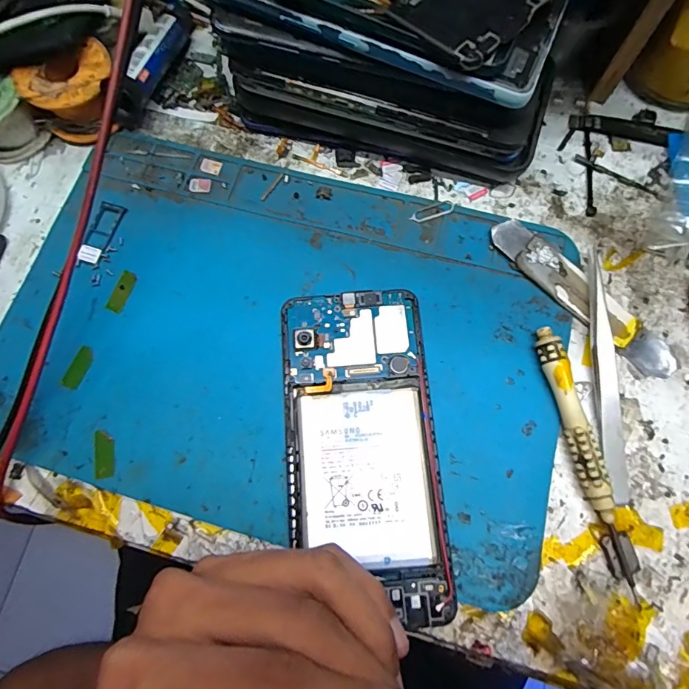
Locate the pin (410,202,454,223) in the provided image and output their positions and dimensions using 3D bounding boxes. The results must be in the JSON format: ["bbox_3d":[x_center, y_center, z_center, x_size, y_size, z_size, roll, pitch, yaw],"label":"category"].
[{"bbox_3d":[0.050,-0.075,0.249,0.026,0.004,0.008,-18,81,2],"label":"pin"}]

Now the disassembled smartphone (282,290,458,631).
[{"bbox_3d":[0.009,0.048,0.213,0.070,0.009,0.154,-5,75,0],"label":"disassembled smartphone"}]

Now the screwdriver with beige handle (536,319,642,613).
[{"bbox_3d":[0.115,0.052,0.207,0.014,0.013,0.123,-15,75,-3],"label":"screwdriver with beige handle"}]

